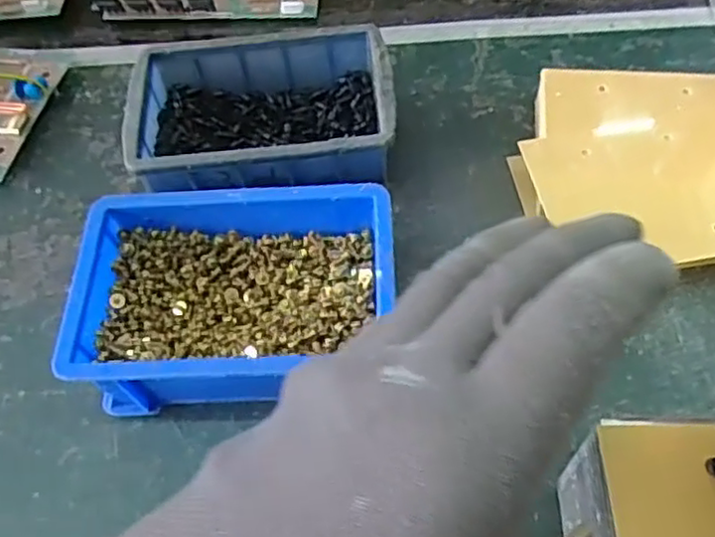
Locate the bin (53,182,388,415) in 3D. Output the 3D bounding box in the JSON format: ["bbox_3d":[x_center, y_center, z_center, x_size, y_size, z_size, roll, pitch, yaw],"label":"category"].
[{"bbox_3d":[-0.056,0.018,0.327,0.147,0.056,0.104,-3,57,3],"label":"bin"}]

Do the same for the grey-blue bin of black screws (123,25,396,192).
[{"bbox_3d":[-0.052,-0.083,0.388,0.145,0.053,0.105,-3,57,3],"label":"grey-blue bin of black screws"}]

